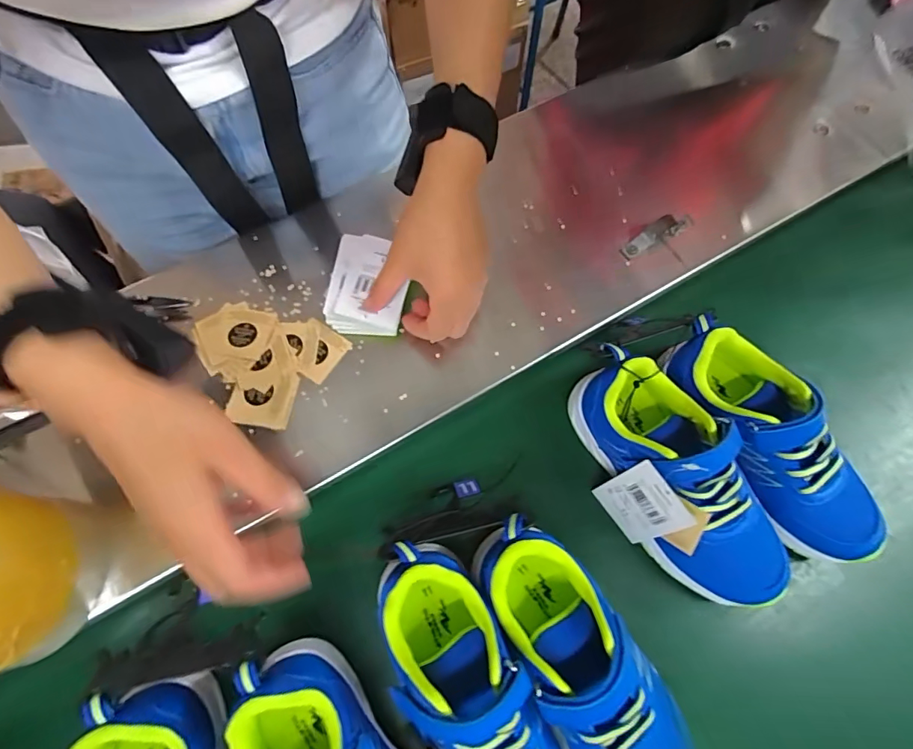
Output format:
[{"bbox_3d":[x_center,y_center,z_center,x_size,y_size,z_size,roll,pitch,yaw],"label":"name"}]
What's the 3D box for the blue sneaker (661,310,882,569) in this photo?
[{"bbox_3d":[0.233,0.046,0.348,0.071,0.088,0.188,-38,71,-14],"label":"blue sneaker"}]

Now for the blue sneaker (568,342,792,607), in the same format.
[{"bbox_3d":[0.156,0.071,0.335,0.072,0.072,0.193,-29,69,-11],"label":"blue sneaker"}]

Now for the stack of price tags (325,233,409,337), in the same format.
[{"bbox_3d":[-0.073,-0.075,0.393,0.062,0.022,0.082,6,67,4],"label":"stack of price tags"}]

